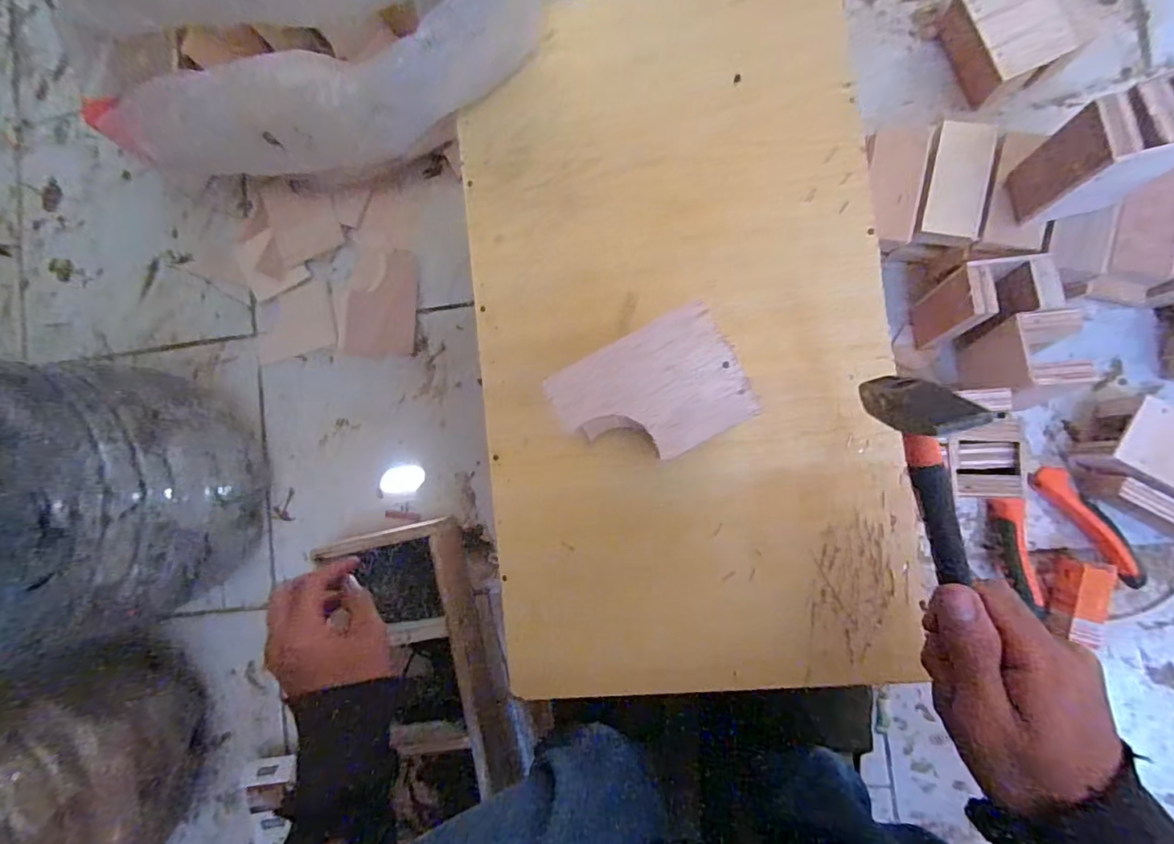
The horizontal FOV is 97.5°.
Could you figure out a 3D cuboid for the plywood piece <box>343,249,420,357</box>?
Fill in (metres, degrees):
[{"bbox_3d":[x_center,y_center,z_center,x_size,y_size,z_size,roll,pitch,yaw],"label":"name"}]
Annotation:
[{"bbox_3d":[-0.220,-0.127,0.548,0.075,0.009,0.112,4,88,8],"label":"plywood piece"}]

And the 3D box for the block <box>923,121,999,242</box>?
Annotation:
[{"bbox_3d":[0.299,-0.192,0.411,0.043,0.011,0.089,11,89,8],"label":"block"}]

